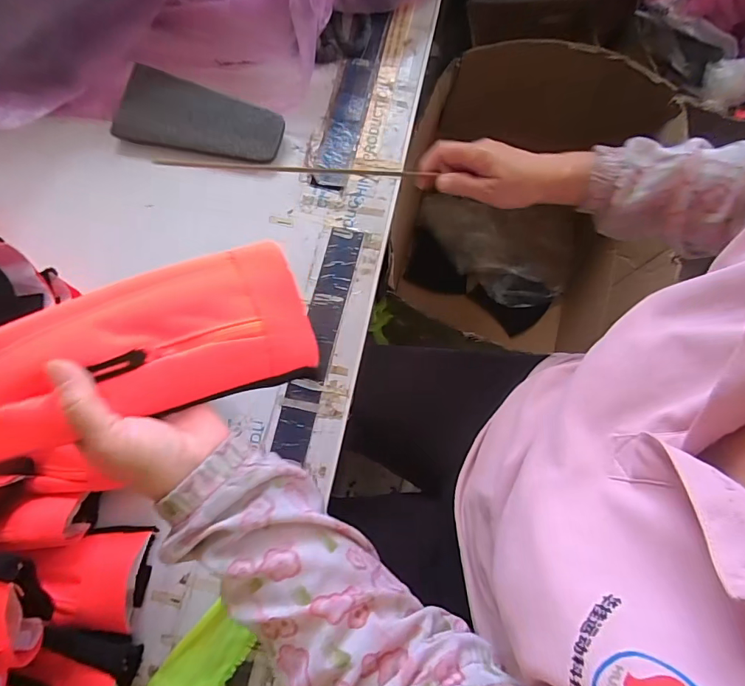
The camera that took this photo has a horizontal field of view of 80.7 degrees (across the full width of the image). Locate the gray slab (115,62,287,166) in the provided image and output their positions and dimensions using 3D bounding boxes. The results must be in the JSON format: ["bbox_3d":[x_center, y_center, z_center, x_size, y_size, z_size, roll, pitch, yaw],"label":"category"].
[{"bbox_3d":[-0.213,-0.280,0.547,0.202,0.021,0.092,13,77,4],"label":"gray slab"}]

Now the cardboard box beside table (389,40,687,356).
[{"bbox_3d":[0.372,-0.301,1.084,0.530,0.516,0.523,8,77,3],"label":"cardboard box beside table"}]

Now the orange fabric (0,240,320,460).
[{"bbox_3d":[-0.151,0.000,0.302,0.222,0.032,0.102,-19,76,-27],"label":"orange fabric"}]

